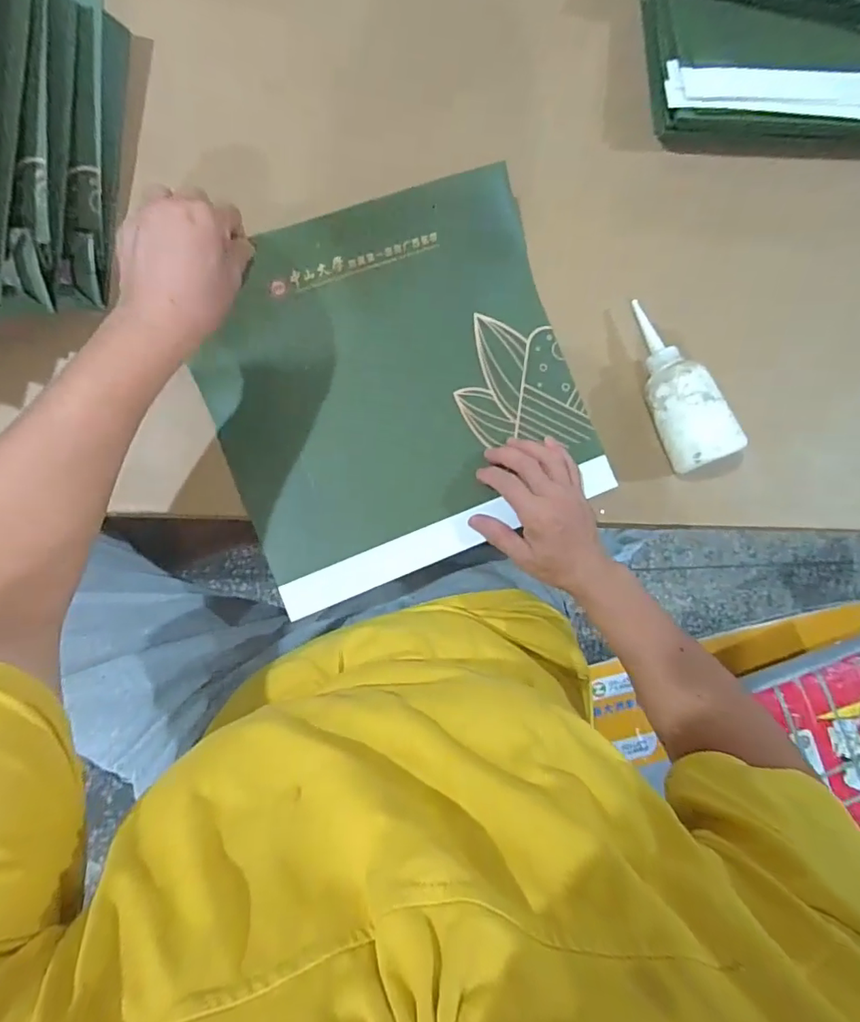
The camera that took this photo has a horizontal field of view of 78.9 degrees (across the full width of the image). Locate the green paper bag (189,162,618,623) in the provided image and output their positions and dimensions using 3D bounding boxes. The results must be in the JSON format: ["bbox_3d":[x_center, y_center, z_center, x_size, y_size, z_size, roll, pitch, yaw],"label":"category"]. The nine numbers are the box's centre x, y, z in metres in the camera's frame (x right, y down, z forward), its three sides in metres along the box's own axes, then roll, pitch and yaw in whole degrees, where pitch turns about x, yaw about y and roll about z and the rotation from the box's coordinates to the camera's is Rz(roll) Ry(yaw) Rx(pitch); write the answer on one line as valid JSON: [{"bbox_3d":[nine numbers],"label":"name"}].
[{"bbox_3d":[-0.027,-0.106,0.472,0.322,0.060,0.309,-22,90,-8],"label":"green paper bag"}]

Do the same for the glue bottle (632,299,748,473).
[{"bbox_3d":[0.220,-0.119,0.472,0.046,0.049,0.166,-16,75,-8],"label":"glue bottle"}]

